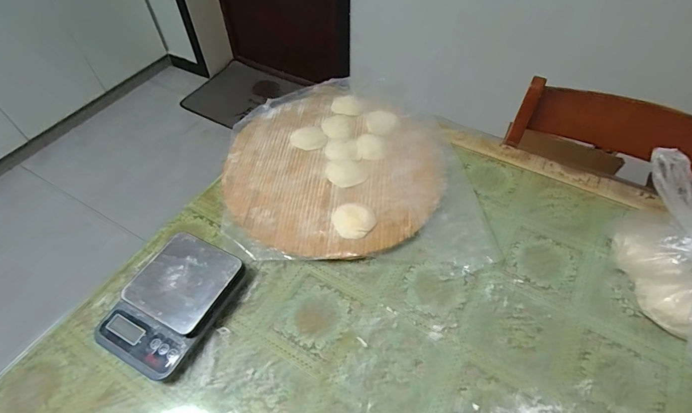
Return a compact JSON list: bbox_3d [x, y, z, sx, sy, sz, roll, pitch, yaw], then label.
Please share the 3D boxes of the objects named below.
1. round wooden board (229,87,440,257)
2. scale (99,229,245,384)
[{"bbox_3d":[-0.024,-0.091,0.700,0.373,0.024,0.417,-5,55,-1],"label":"round wooden board"},{"bbox_3d":[-0.243,0.133,0.525,0.129,0.044,0.180,22,59,17],"label":"scale"}]

